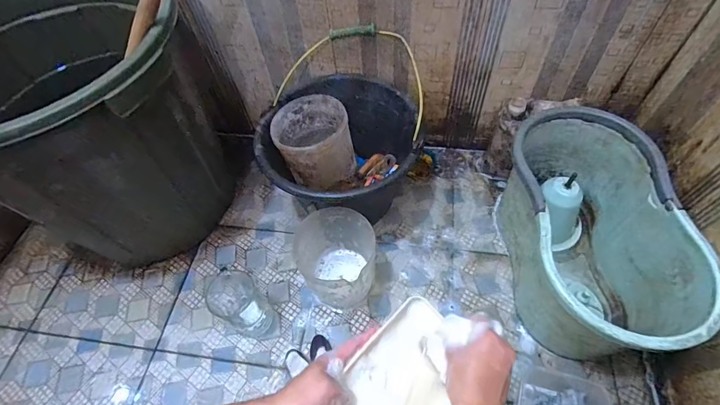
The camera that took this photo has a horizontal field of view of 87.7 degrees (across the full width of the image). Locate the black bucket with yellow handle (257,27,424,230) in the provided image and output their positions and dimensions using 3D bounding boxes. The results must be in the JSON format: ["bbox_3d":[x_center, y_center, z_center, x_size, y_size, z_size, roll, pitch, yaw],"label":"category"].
[{"bbox_3d":[-0.034,-0.099,0.678,0.264,0.280,0.268,-2,58,4],"label":"black bucket with yellow handle"}]

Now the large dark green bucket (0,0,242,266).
[{"bbox_3d":[-0.436,-0.120,0.647,0.389,0.395,0.380,-2,58,4],"label":"large dark green bucket"}]

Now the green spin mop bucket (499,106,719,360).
[{"bbox_3d":[0.344,0.053,0.600,0.199,0.206,0.372,-1,57,3],"label":"green spin mop bucket"}]

